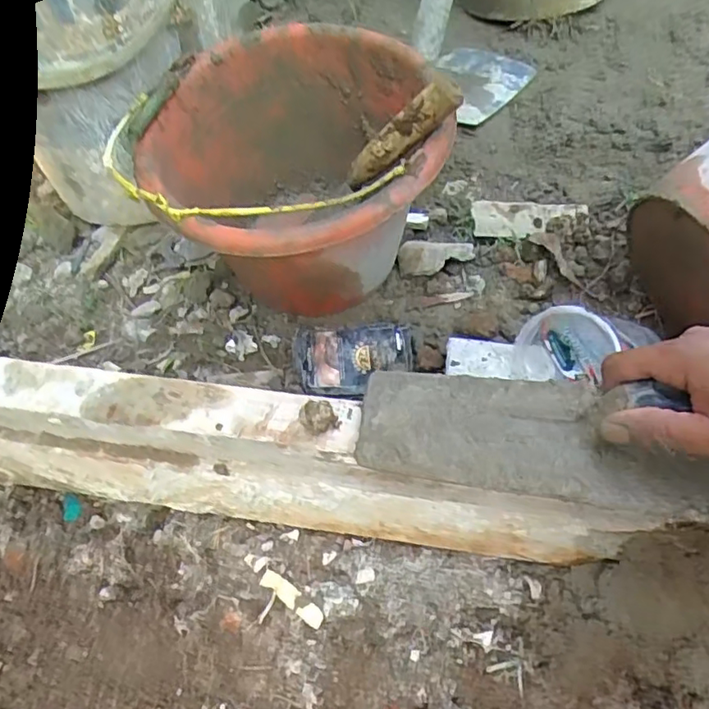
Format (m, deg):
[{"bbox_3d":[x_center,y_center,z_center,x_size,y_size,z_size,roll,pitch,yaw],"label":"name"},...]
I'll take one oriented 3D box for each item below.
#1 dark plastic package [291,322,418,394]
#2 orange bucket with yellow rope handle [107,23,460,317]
[{"bbox_3d":[0.000,0.004,0.579,0.115,0.016,0.073,-1,63,-3],"label":"dark plastic package"},{"bbox_3d":[-0.055,-0.157,0.607,0.277,0.227,0.325,6,48,9],"label":"orange bucket with yellow rope handle"}]

